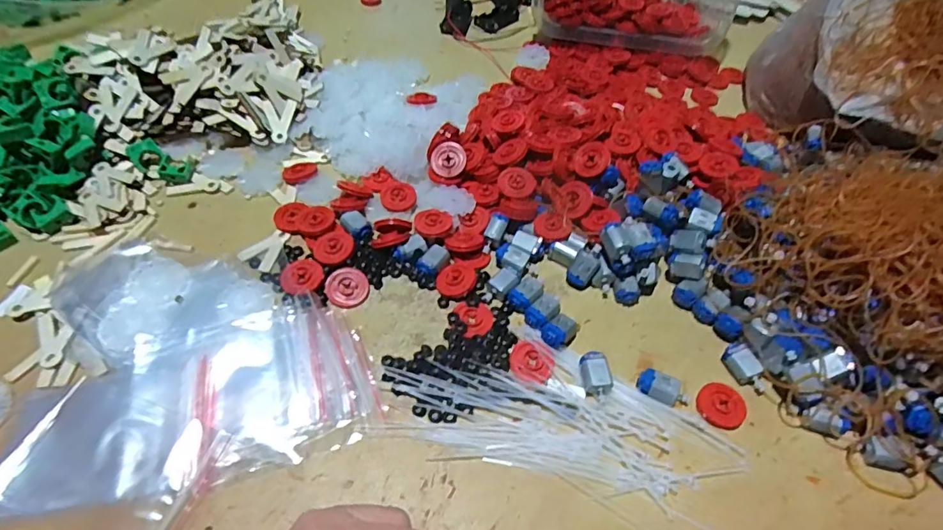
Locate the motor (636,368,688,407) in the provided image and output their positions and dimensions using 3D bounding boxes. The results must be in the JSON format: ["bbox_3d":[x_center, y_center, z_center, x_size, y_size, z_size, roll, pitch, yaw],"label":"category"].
[{"bbox_3d":[0.137,0.090,0.358,0.036,0.015,0.020,26,55,15],"label":"motor"}]

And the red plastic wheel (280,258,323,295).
[{"bbox_3d":[-0.136,0.009,0.398,0.035,0.004,0.033,2,52,-3],"label":"red plastic wheel"}]

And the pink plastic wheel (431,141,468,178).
[{"bbox_3d":[-0.021,-0.099,0.467,0.034,0.007,0.034,-1,82,4],"label":"pink plastic wheel"}]

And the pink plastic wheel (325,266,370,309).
[{"bbox_3d":[-0.098,0.018,0.399,0.032,0.008,0.035,2,52,-3],"label":"pink plastic wheel"}]

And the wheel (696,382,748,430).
[{"bbox_3d":[0.179,0.099,0.357,0.027,0.012,0.032,-25,58,-22],"label":"wheel"}]

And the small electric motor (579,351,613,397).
[{"bbox_3d":[0.088,0.079,0.360,0.020,0.017,0.028,0,52,-4],"label":"small electric motor"}]

